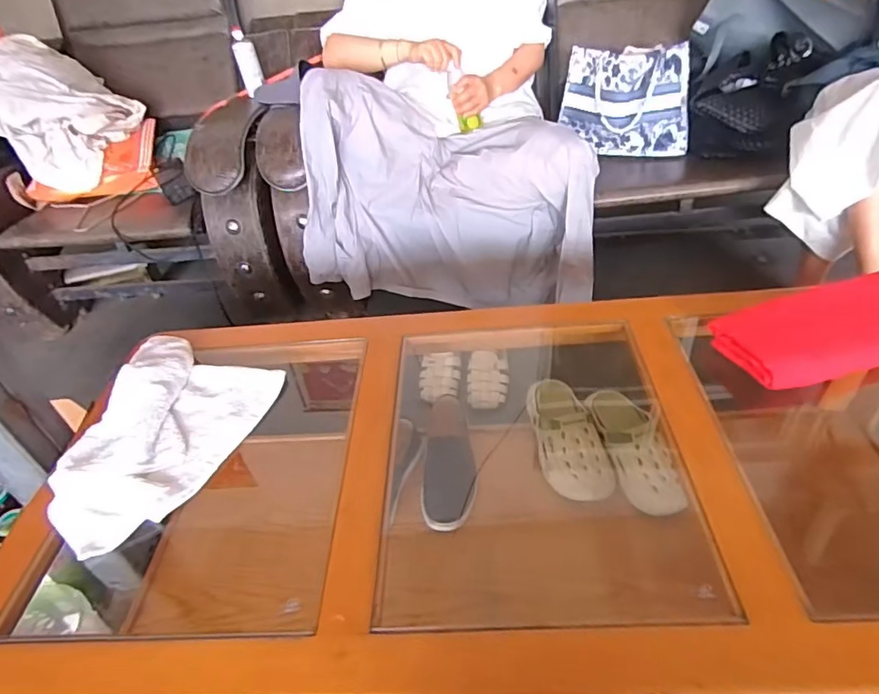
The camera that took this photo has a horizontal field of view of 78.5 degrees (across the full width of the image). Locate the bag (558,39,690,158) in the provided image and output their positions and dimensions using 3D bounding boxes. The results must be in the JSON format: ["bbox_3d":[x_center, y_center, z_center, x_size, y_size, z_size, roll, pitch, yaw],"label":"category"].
[{"bbox_3d":[0.478,-0.629,1.377,0.304,0.234,0.136,-1,40,8],"label":"bag"}]

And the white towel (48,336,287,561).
[{"bbox_3d":[-0.387,0.104,0.715,0.234,0.061,0.310,9,43,19],"label":"white towel"}]

